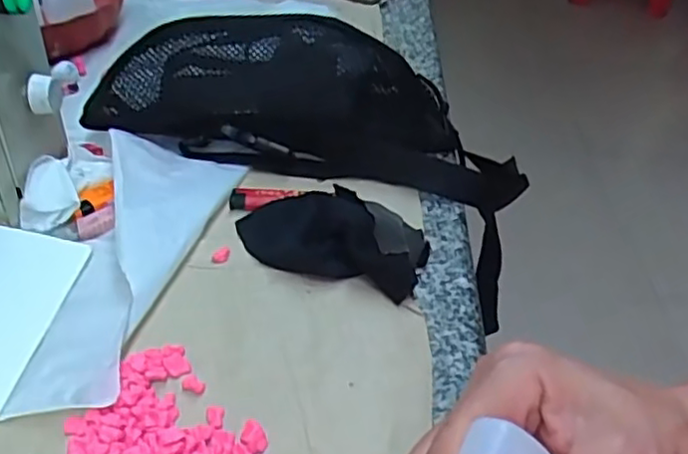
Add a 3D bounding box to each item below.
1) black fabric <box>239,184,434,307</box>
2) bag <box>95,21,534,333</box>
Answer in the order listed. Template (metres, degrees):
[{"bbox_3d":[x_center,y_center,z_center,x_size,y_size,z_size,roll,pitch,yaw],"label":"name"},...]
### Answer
[{"bbox_3d":[-0.010,0.001,0.440,0.128,0.033,0.065,15,40,14],"label":"black fabric"},{"bbox_3d":[-0.013,-0.078,0.541,0.352,0.147,0.104,20,39,-3],"label":"bag"}]

